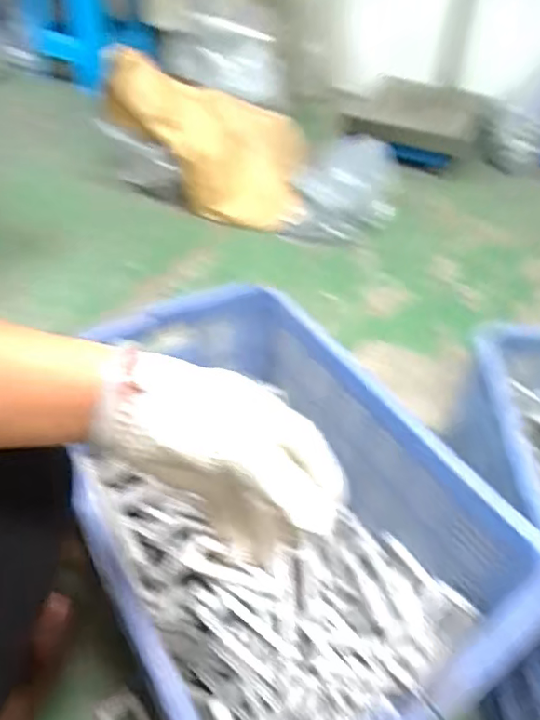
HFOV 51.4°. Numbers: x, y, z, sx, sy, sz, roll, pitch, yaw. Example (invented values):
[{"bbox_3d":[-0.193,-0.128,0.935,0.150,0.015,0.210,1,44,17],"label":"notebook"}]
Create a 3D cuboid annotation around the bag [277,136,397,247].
[{"bbox_3d":[0.208,-0.497,1.569,0.287,0.154,0.456,9,44,5],"label":"bag"}]

